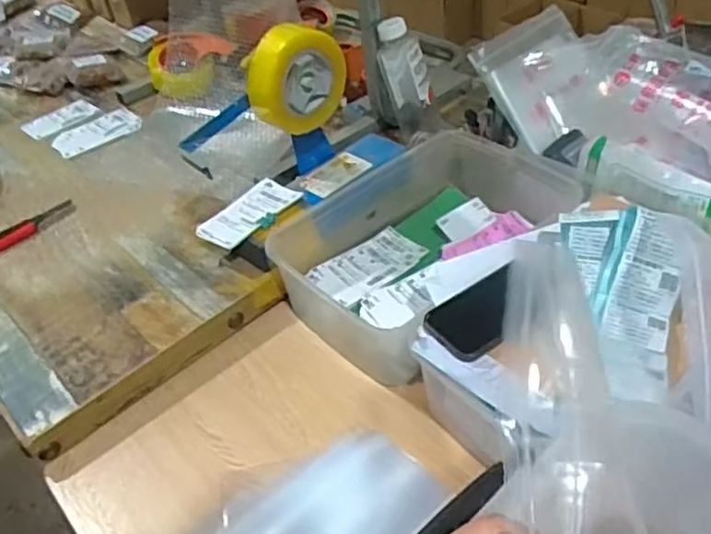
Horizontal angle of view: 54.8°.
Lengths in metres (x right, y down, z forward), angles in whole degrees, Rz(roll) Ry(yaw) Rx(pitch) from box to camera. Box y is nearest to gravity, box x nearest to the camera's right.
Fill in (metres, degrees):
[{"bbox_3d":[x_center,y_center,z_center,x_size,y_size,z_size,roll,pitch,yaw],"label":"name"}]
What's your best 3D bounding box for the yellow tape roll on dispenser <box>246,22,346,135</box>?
[{"bbox_3d":[-0.075,-0.235,0.859,0.130,0.123,0.048,-34,49,-26],"label":"yellow tape roll on dispenser"}]

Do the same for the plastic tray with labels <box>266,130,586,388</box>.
[{"bbox_3d":[0.090,-0.038,0.902,0.242,0.098,0.367,27,53,32],"label":"plastic tray with labels"}]

